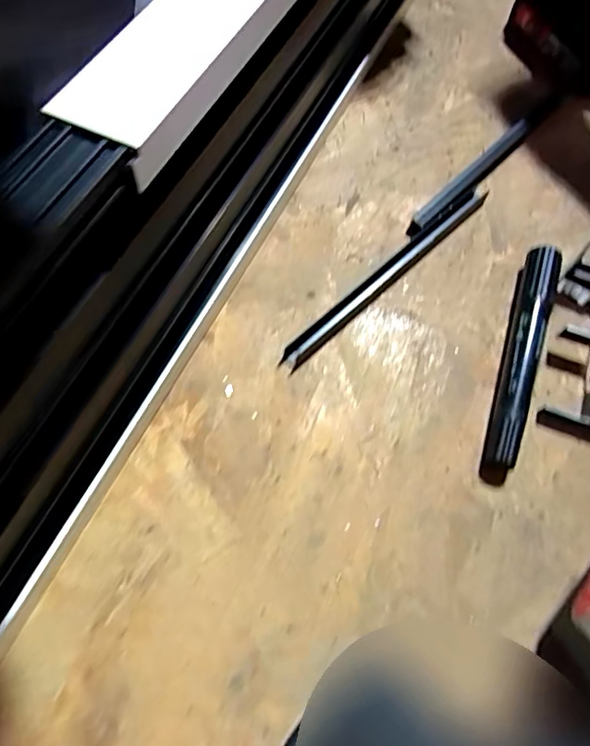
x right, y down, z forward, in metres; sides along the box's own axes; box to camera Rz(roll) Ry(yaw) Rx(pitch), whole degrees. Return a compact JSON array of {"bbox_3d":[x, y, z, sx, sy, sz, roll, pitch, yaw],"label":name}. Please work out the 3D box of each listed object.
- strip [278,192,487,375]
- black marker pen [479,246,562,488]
[{"bbox_3d":[0.059,-0.062,0.323,0.016,0.007,0.180,42,69,15],"label":"strip"},{"bbox_3d":[0.125,-0.009,0.296,0.018,0.018,0.146,20,65,6],"label":"black marker pen"}]

